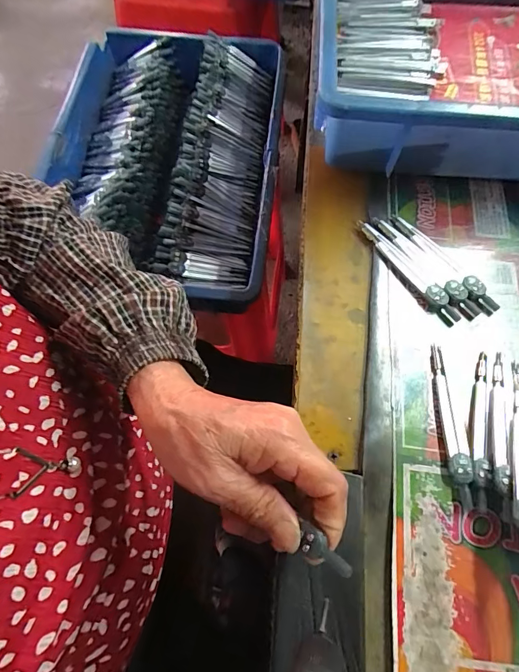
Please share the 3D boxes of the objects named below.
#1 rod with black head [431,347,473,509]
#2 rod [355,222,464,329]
[{"bbox_3d":[0.132,0.059,0.279,0.013,0.008,0.112,-2,68,0],"label":"rod with black head"},{"bbox_3d":[0.121,-0.055,0.327,0.015,0.008,0.111,-31,71,-11],"label":"rod"}]

